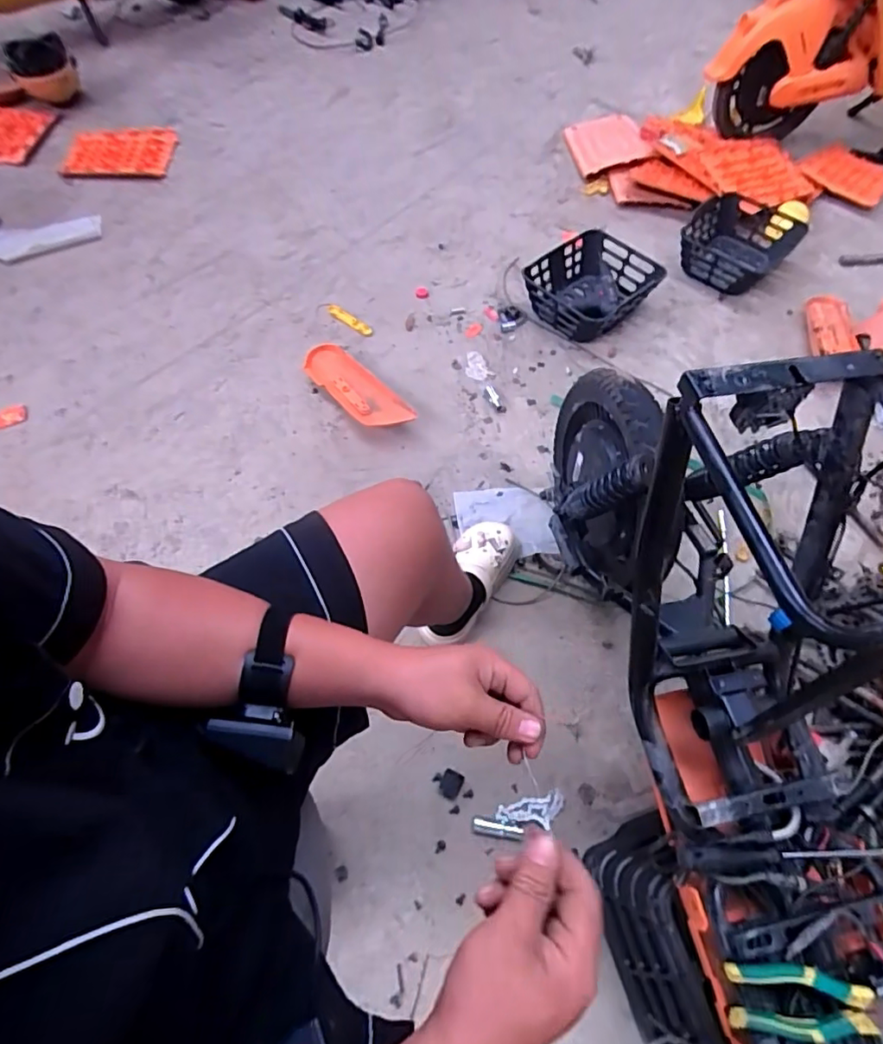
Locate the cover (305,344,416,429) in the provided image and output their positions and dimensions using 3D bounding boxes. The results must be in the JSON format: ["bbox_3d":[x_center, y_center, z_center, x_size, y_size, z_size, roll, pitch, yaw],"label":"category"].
[{"bbox_3d":[-0.202,-0.325,1.314,0.337,0.060,0.115,41,67,19],"label":"cover"}]

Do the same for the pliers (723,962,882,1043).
[{"bbox_3d":[0.395,0.492,0.553,0.204,0.019,0.058,9,61,3],"label":"pliers"}]

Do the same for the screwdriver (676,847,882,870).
[{"bbox_3d":[0.425,0.382,0.626,0.309,0.034,0.025,0,61,-1],"label":"screwdriver"}]

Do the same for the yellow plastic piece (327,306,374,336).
[{"bbox_3d":[-0.245,-0.543,1.473,0.159,0.018,0.036,36,65,15],"label":"yellow plastic piece"}]

